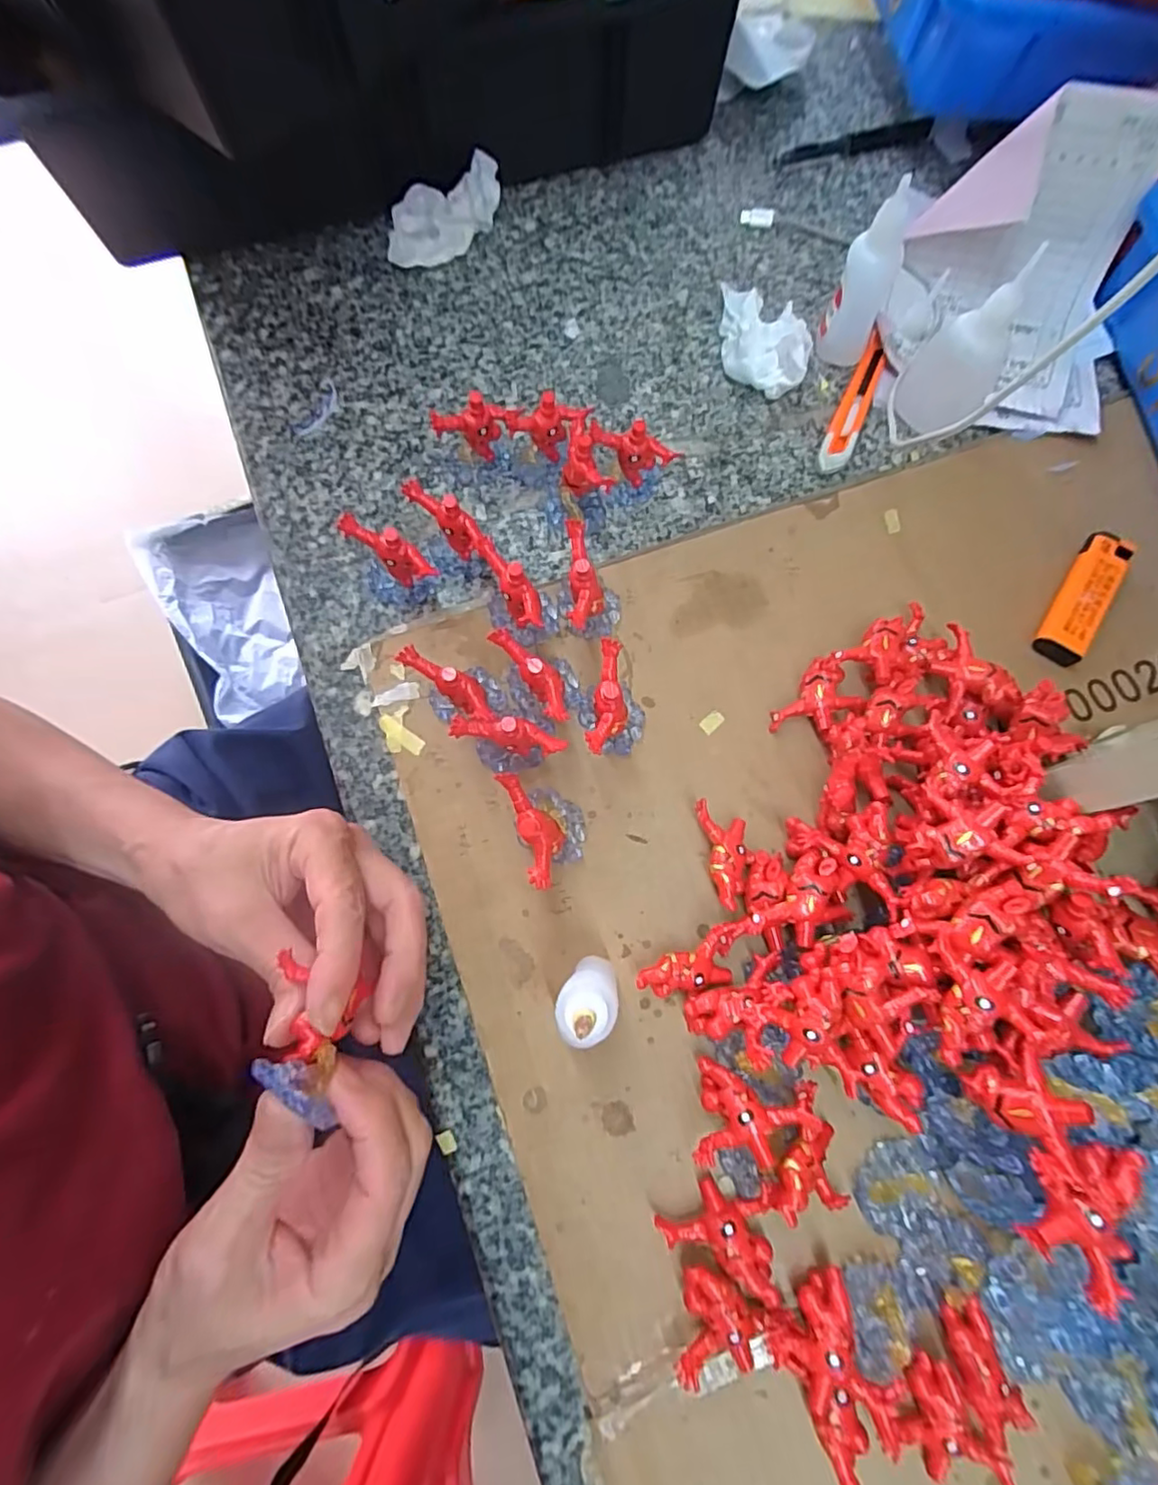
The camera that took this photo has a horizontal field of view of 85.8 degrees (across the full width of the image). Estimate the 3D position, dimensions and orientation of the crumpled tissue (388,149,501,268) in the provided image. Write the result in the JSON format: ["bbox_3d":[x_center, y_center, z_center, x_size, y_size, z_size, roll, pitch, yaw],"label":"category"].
[{"bbox_3d":[-0.087,-0.342,0.405,0.035,0.034,0.083,29,75,8],"label":"crumpled tissue"}]

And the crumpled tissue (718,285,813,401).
[{"bbox_3d":[0.113,-0.251,0.383,0.059,0.029,0.069,15,74,5],"label":"crumpled tissue"}]

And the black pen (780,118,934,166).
[{"bbox_3d":[0.201,-0.430,0.448,0.113,0.011,0.015,-12,74,-4],"label":"black pen"}]

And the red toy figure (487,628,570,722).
[{"bbox_3d":[-0.020,-0.032,0.283,0.014,0.009,0.050,-40,93,-11],"label":"red toy figure"}]

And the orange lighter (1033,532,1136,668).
[{"bbox_3d":[0.273,-0.078,0.337,0.025,0.013,0.078,34,76,10],"label":"orange lighter"}]

